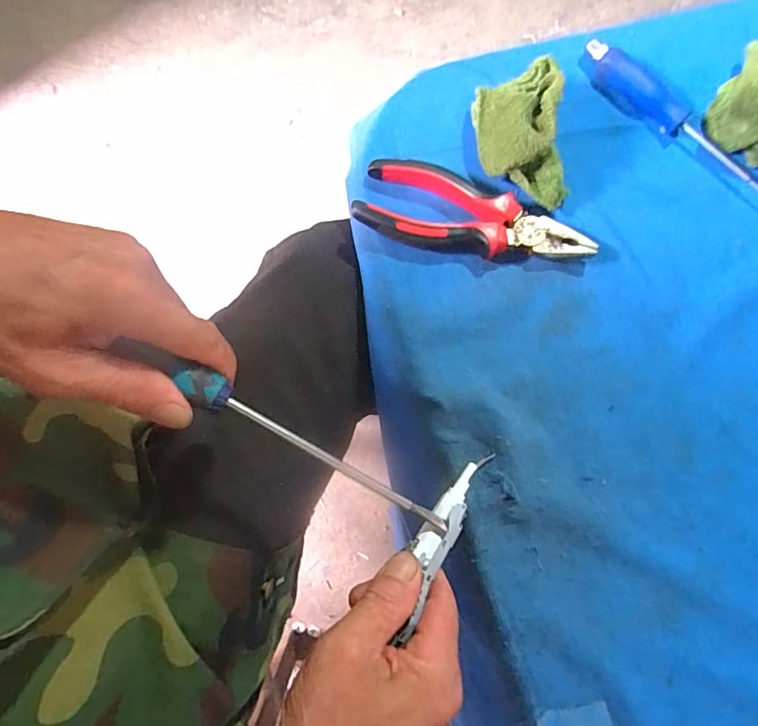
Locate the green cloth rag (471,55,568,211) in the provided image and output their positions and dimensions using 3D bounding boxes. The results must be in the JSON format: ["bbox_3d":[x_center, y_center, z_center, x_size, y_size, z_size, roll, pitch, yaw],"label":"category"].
[{"bbox_3d":[0.097,-0.157,0.350,0.059,0.042,0.104,-7,78,-3],"label":"green cloth rag"}]

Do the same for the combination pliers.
[{"bbox_3d":[0.064,-0.097,0.346,0.155,0.019,0.057,12,77,1],"label":"combination pliers"}]

